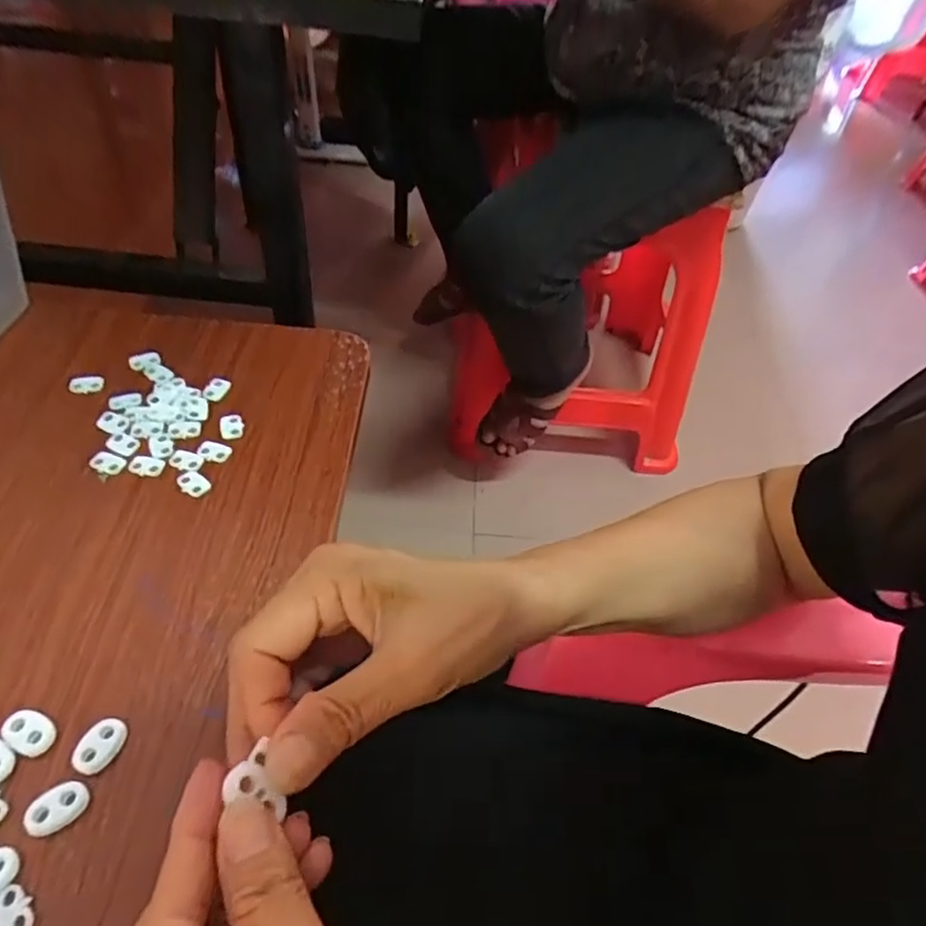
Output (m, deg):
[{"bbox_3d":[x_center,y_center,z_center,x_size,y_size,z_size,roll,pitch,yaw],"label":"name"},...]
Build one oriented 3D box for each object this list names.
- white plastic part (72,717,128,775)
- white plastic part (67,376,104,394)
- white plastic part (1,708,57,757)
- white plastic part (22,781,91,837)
[{"bbox_3d":[-0.155,0.120,0.279,0.015,0.006,0.022,26,51,15],"label":"white plastic part"},{"bbox_3d":[-0.243,-0.050,0.422,0.021,0.004,0.012,-9,49,-14],"label":"white plastic part"},{"bbox_3d":[-0.186,0.114,0.280,0.022,0.004,0.015,26,51,15],"label":"white plastic part"},{"bbox_3d":[-0.163,0.139,0.263,0.024,0.005,0.015,-31,59,-29],"label":"white plastic part"}]

